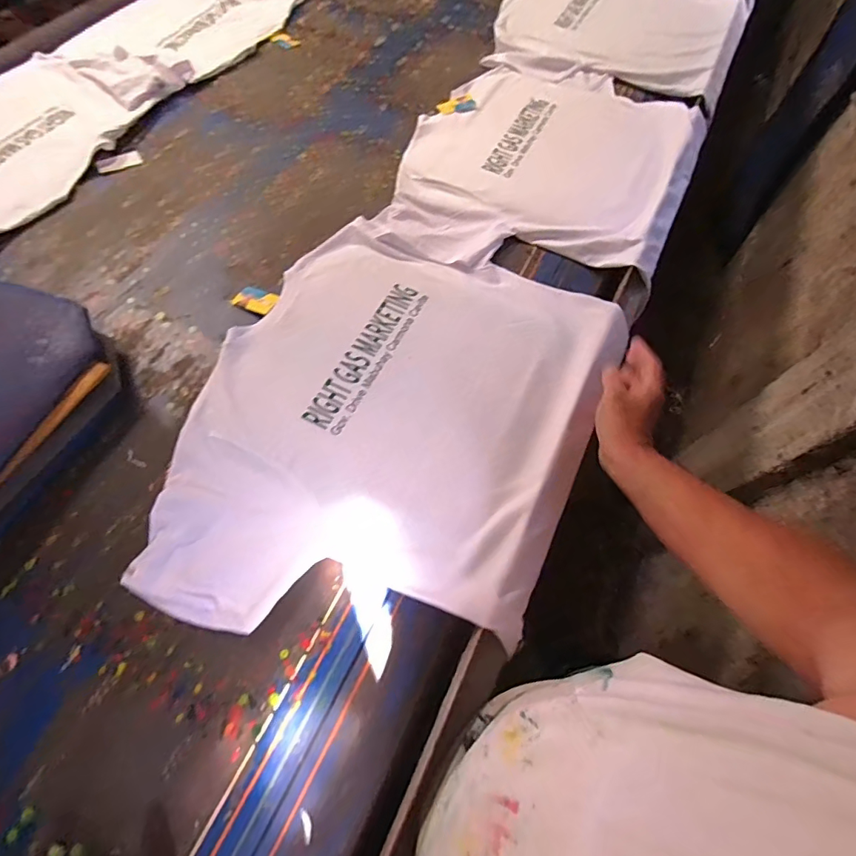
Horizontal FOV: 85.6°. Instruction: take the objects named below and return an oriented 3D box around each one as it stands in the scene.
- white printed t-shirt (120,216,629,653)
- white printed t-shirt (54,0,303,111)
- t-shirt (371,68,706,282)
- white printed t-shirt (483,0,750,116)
[{"bbox_3d":[-0.045,-0.015,0.586,0.457,0.030,0.578,24,65,9],"label":"white printed t-shirt"},{"bbox_3d":[-0.506,-0.882,1.011,0.311,0.036,0.541,36,67,14],"label":"white printed t-shirt"},{"bbox_3d":[0.217,-0.478,0.825,0.466,0.026,0.621,25,65,9],"label":"t-shirt"},{"bbox_3d":[0.461,-0.965,1.078,0.531,0.042,0.610,24,65,8],"label":"white printed t-shirt"}]

